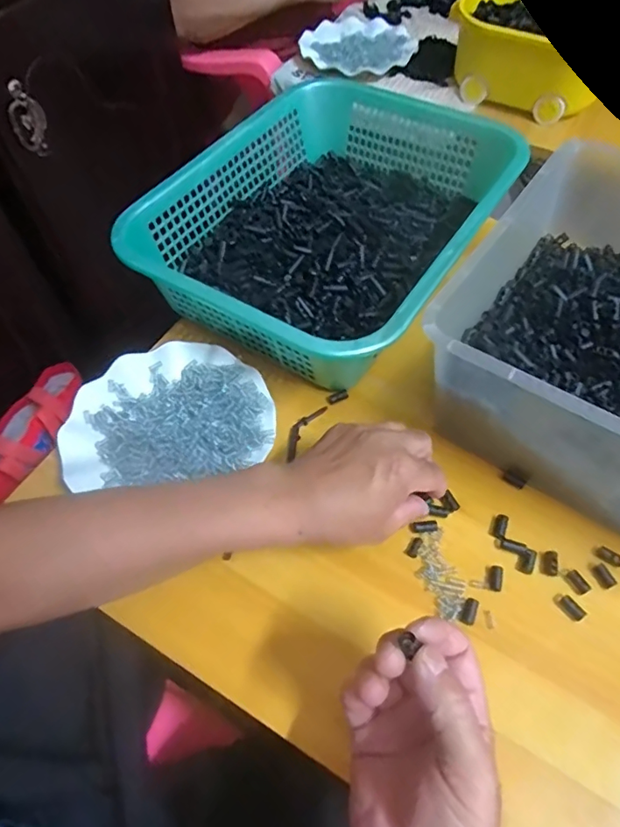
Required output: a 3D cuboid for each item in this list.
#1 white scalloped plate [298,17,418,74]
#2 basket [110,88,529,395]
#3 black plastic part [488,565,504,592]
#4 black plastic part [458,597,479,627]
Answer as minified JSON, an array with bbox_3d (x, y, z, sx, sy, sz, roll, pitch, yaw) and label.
[{"bbox_3d":[0.075,-0.606,0.870,0.179,0.025,0.179,0,57,1],"label":"white scalloped plate"},{"bbox_3d":[0.026,-0.211,0.558,0.288,0.086,0.369,28,62,18],"label":"basket"},{"bbox_3d":[0.142,0.126,0.401,0.010,0.004,0.020,13,58,9],"label":"black plastic part"},{"bbox_3d":[0.119,0.146,0.387,0.011,0.006,0.021,27,61,17],"label":"black plastic part"}]

